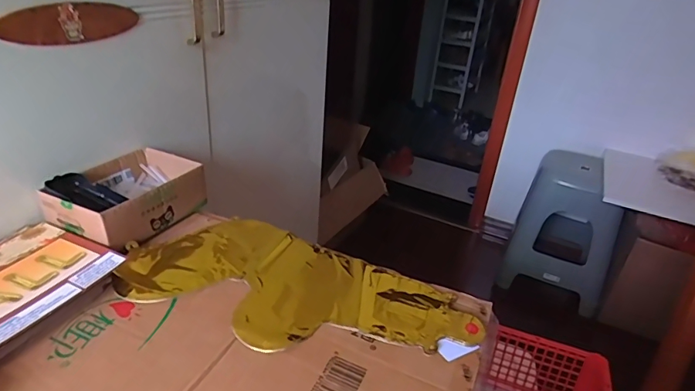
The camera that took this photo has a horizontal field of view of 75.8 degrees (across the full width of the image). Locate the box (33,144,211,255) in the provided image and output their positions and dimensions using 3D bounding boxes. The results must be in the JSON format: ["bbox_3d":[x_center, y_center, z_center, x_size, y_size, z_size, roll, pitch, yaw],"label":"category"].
[{"bbox_3d":[-0.322,-0.003,0.663,0.142,0.063,0.194,20,32,20],"label":"box"}]

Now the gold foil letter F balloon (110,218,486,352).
[{"bbox_3d":[-0.061,0.111,0.548,0.418,0.009,0.193,18,32,17],"label":"gold foil letter F balloon"}]

